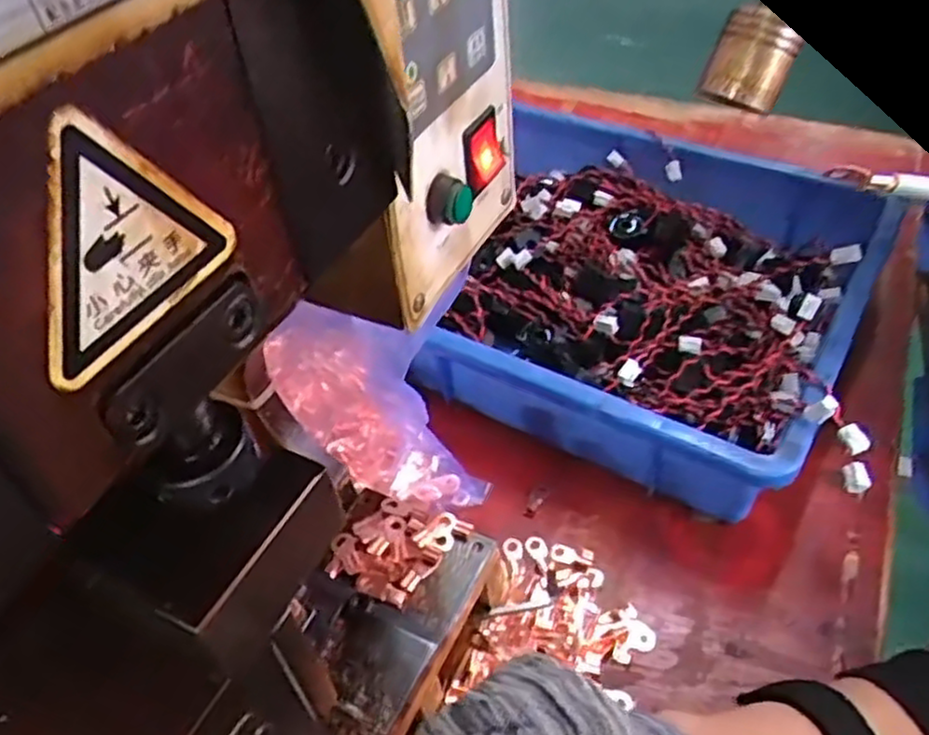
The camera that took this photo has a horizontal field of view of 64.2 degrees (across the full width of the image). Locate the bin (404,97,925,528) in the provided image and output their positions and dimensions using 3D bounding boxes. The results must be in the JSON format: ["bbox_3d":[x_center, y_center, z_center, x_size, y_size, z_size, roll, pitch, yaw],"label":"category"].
[{"bbox_3d":[0.119,-0.048,0.515,0.270,0.104,0.269,20,51,22],"label":"bin"}]

